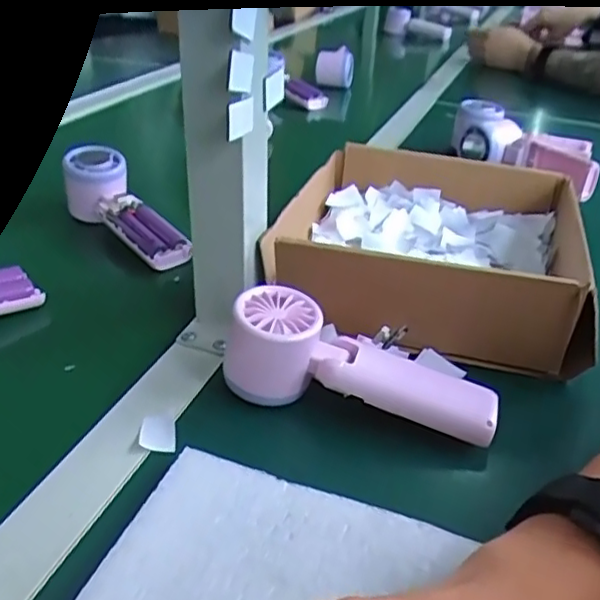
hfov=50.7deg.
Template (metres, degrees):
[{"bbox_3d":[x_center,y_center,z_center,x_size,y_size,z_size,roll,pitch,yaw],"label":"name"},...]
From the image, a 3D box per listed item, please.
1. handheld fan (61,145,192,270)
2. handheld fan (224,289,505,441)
[{"bbox_3d":[-0.156,-0.077,0.574,0.050,0.048,0.177,-26,55,-36],"label":"handheld fan"},{"bbox_3d":[0.035,0.038,0.372,0.160,0.048,0.053,12,34,15],"label":"handheld fan"}]

